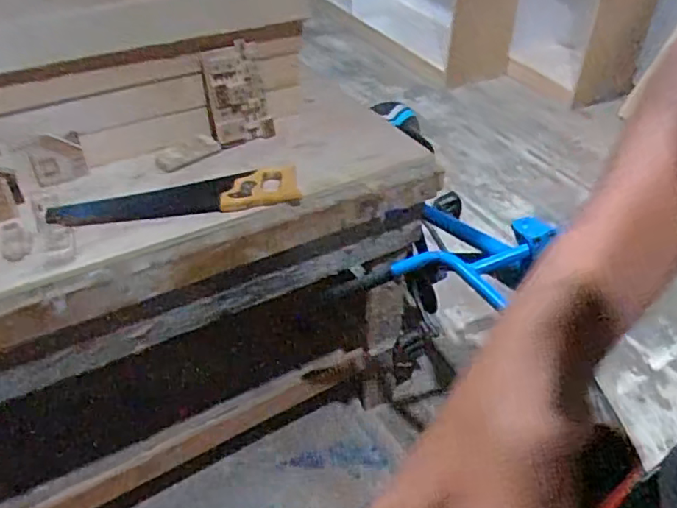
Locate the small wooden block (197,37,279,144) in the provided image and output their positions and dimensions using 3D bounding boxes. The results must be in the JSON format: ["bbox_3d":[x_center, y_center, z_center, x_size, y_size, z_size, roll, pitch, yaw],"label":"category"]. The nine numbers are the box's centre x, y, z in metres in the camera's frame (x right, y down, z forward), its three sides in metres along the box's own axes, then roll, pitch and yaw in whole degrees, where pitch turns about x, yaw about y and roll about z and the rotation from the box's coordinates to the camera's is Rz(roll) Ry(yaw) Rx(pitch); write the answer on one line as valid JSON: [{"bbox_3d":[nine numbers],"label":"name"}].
[{"bbox_3d":[-0.200,-0.305,1.135,0.123,0.187,0.026,-28,34,-24],"label":"small wooden block"}]

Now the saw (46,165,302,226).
[{"bbox_3d":[-0.271,-0.101,1.001,0.399,0.028,0.093,-6,41,-8],"label":"saw"}]

